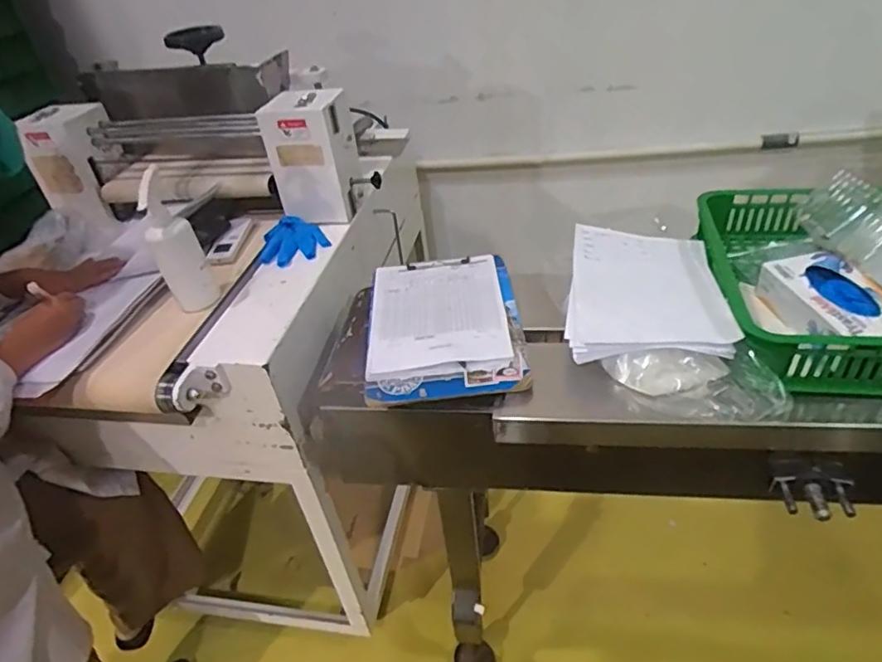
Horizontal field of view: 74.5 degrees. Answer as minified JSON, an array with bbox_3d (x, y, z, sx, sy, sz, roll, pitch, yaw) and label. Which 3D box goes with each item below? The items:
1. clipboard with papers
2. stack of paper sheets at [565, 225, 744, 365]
[{"bbox_3d":[0.001,-0.019,0.952,0.250,0.053,0.321,-7,38,1],"label":"clipboard with papers"},{"bbox_3d":[0.315,-0.063,0.888,0.228,0.051,0.292,4,39,15],"label":"stack of paper sheets"}]

